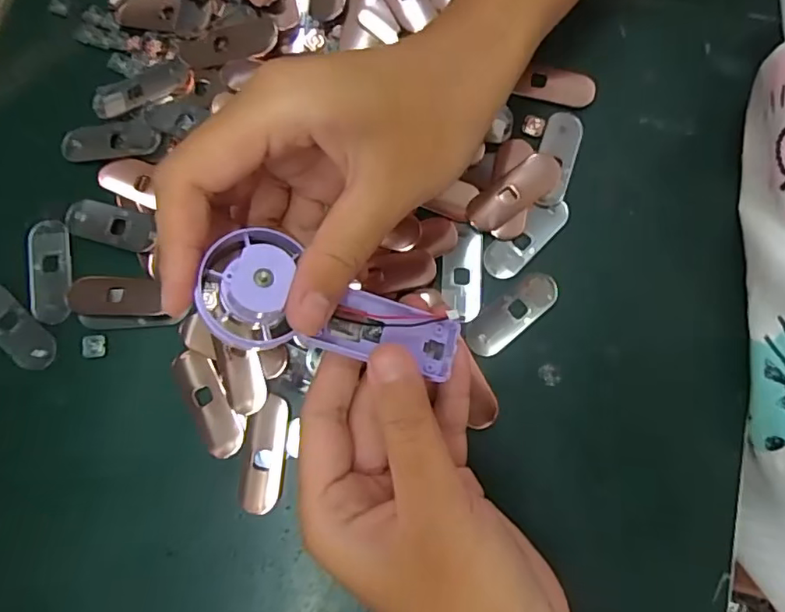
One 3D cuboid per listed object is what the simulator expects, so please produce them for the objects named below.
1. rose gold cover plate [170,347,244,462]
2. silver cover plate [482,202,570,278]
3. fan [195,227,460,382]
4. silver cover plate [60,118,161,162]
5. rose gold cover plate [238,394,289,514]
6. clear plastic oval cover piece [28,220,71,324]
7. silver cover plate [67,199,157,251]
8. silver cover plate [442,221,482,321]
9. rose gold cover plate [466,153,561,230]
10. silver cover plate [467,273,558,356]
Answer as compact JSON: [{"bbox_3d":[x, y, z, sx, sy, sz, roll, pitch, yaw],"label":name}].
[{"bbox_3d":[-0.082,0.043,0.252,0.018,0.004,0.049,-28,81,-4],"label":"rose gold cover plate"},{"bbox_3d":[0.063,-0.033,0.267,0.048,0.004,0.017,-42,82,-6],"label":"silver cover plate"},{"bbox_3d":[-0.019,0.003,0.197,0.093,0.027,0.036,18,78,-32],"label":"fan"},{"bbox_3d":[-0.137,-0.081,0.274,0.049,0.005,0.018,-4,80,0],"label":"silver cover plate"},{"bbox_3d":[-0.057,0.065,0.249,0.018,0.008,0.049,6,80,2],"label":"rose gold cover plate"},{"bbox_3d":[-0.162,-0.016,0.266,0.021,0.004,0.050,-9,80,-1],"label":"clear plastic oval cover piece"},{"bbox_3d":[-0.133,-0.039,0.266,0.048,0.008,0.018,15,80,3],"label":"silver cover plate"},{"bbox_3d":[0.033,-0.017,0.266,0.019,0.004,0.047,2,80,1],"label":"silver cover plate"},{"bbox_3d":[0.059,-0.055,0.271,0.050,0.004,0.019,-37,82,-6],"label":"rose gold cover plate"},{"bbox_3d":[0.055,0.003,0.261,0.049,0.004,0.018,-39,82,-6],"label":"silver cover plate"}]

